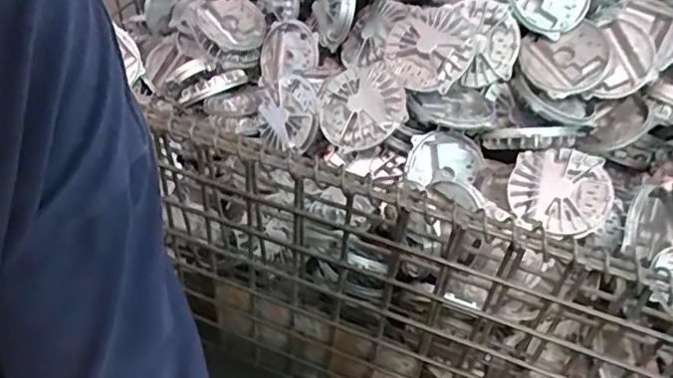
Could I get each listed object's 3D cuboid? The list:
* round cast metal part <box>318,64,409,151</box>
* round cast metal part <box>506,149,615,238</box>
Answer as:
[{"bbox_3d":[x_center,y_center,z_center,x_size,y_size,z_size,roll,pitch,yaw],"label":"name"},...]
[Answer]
[{"bbox_3d":[0.027,-0.102,0.732,0.104,0.021,0.113,-11,65,23],"label":"round cast metal part"},{"bbox_3d":[0.242,0.002,0.648,0.103,0.027,0.094,-4,65,9],"label":"round cast metal part"}]

